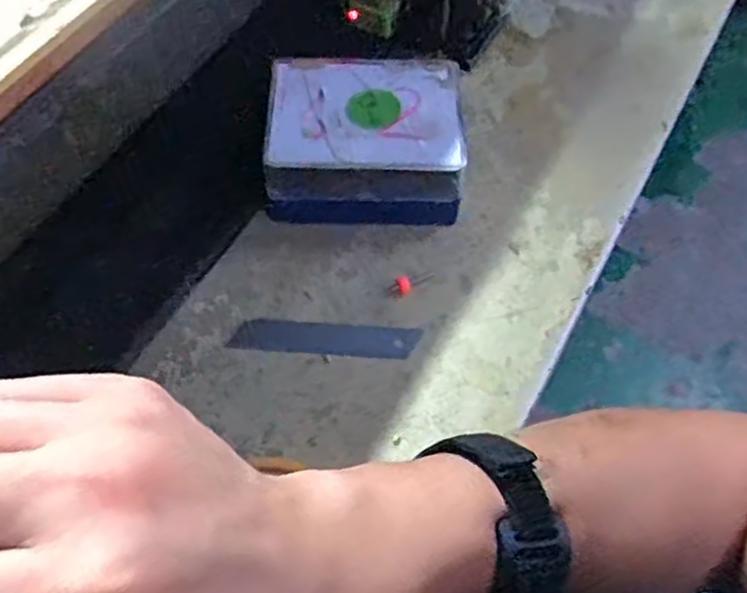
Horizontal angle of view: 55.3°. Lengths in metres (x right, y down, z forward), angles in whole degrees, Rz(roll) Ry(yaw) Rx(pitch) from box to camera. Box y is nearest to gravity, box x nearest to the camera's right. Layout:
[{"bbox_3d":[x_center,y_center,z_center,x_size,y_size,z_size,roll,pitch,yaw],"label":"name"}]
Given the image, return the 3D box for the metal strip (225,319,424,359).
[{"bbox_3d":[-0.026,0.022,0.374,0.097,0.004,0.017,4,60,3],"label":"metal strip"}]

